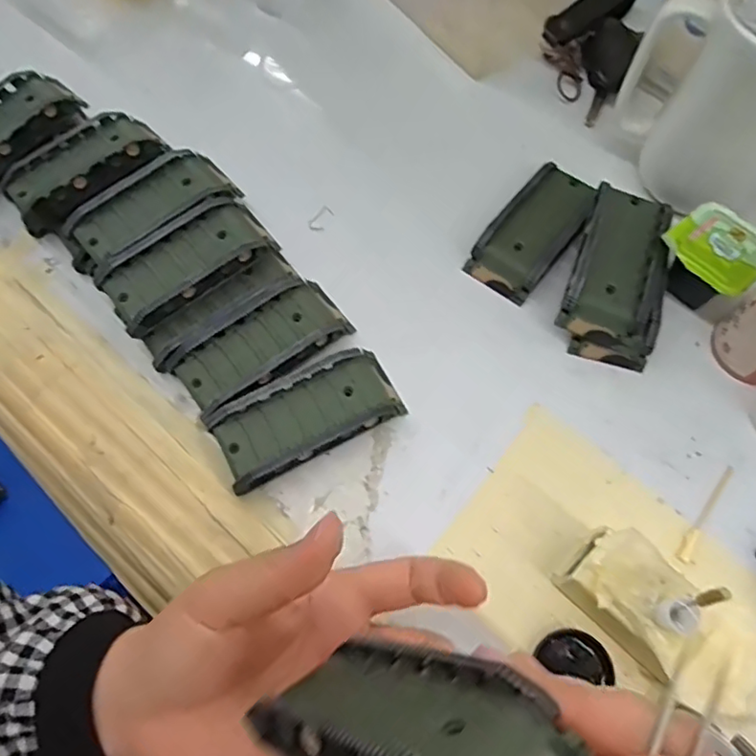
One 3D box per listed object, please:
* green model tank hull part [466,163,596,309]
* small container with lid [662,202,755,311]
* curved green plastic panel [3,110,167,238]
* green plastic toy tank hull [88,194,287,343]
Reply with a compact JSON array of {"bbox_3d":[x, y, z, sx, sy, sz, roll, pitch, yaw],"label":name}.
[{"bbox_3d":[0.098,-0.092,0.360,0.045,0.016,0.095,36,70,15],"label":"green model tank hull part"},{"bbox_3d":[0.186,-0.064,0.333,0.056,0.034,0.048,-39,71,-12],"label":"small container with lid"},{"bbox_3d":[-0.183,-0.130,0.372,0.095,0.028,0.060,-40,71,-17],"label":"curved green plastic panel"},{"bbox_3d":[-0.111,-0.068,0.343,0.096,0.021,0.045,-37,70,-15],"label":"green plastic toy tank hull"}]

